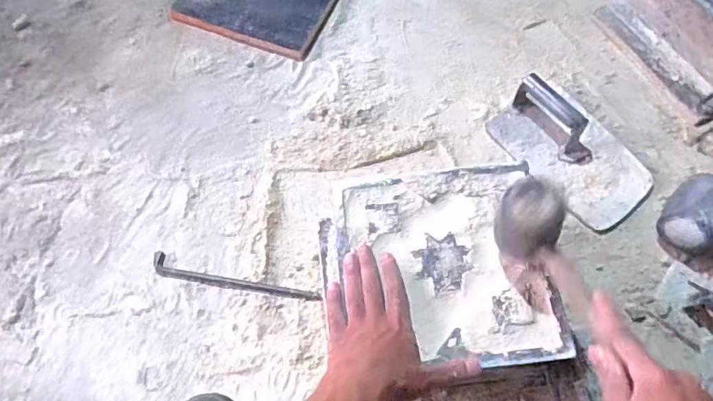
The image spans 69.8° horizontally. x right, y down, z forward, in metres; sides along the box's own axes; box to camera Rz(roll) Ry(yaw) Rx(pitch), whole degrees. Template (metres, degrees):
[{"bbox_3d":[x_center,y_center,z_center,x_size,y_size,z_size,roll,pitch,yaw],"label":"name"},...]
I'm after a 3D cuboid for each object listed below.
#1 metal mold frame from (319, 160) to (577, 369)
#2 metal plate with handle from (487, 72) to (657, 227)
[{"bbox_3d":[0.093,0.091,0.603,0.231,0.115,0.222,-6,63,0],"label":"metal mold frame"},{"bbox_3d":[0.306,-0.077,0.719,0.133,0.066,0.229,-40,71,-13],"label":"metal plate with handle"}]

